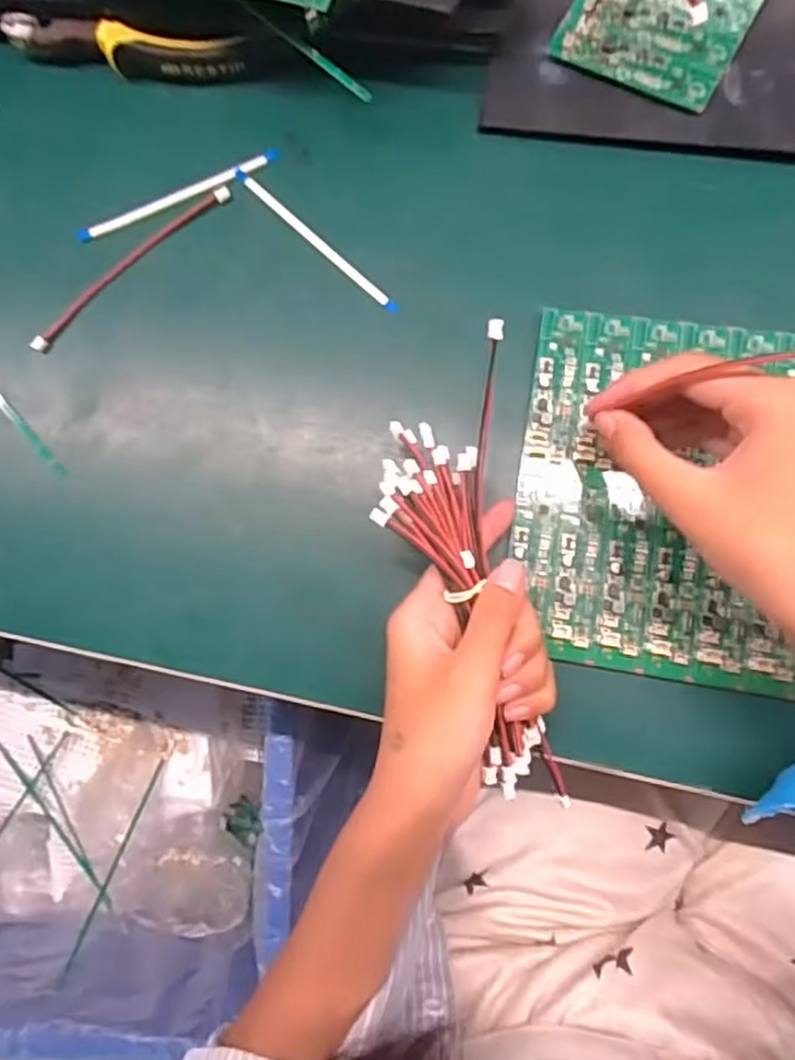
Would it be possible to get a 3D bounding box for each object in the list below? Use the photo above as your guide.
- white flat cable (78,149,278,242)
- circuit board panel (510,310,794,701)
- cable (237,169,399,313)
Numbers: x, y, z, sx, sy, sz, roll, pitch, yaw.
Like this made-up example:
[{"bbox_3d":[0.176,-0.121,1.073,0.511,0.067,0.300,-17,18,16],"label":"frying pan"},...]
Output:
[{"bbox_3d":[-0.119,-0.182,0.379,0.115,0.004,0.011,-21,81,4],"label":"white flat cable"},{"bbox_3d":[0.156,-0.013,0.323,0.195,0.005,0.168,8,84,8],"label":"circuit board panel"},{"bbox_3d":[-0.043,-0.152,0.366,0.117,0.004,0.005,43,90,10],"label":"cable"}]

